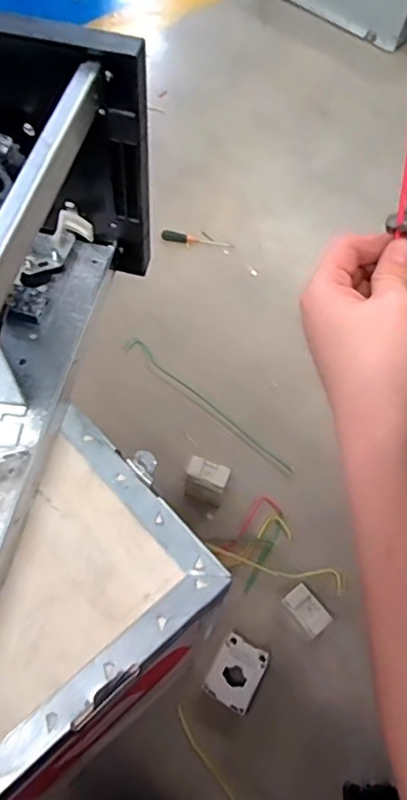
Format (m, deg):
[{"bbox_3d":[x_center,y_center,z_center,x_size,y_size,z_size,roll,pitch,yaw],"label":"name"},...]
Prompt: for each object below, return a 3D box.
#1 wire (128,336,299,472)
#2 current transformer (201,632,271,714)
[{"bbox_3d":[0.004,0.005,0.970,0.363,0.007,0.031,38,65,17],"label":"wire"},{"bbox_3d":[0.043,0.358,0.749,0.061,0.047,0.082,28,63,12],"label":"current transformer"}]

